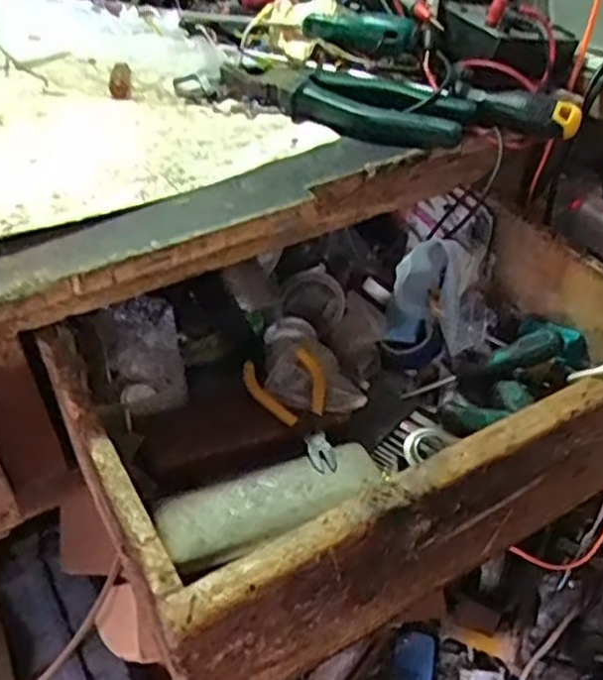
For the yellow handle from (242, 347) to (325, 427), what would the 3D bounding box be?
[{"bbox_3d":[-0.008,0.033,0.520,0.059,0.012,0.061,-13,42,-18],"label":"yellow handle"}]

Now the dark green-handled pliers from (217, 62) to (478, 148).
[{"bbox_3d":[0.031,-0.180,0.539,0.187,0.029,0.058,22,44,22],"label":"dark green-handled pliers"}]

